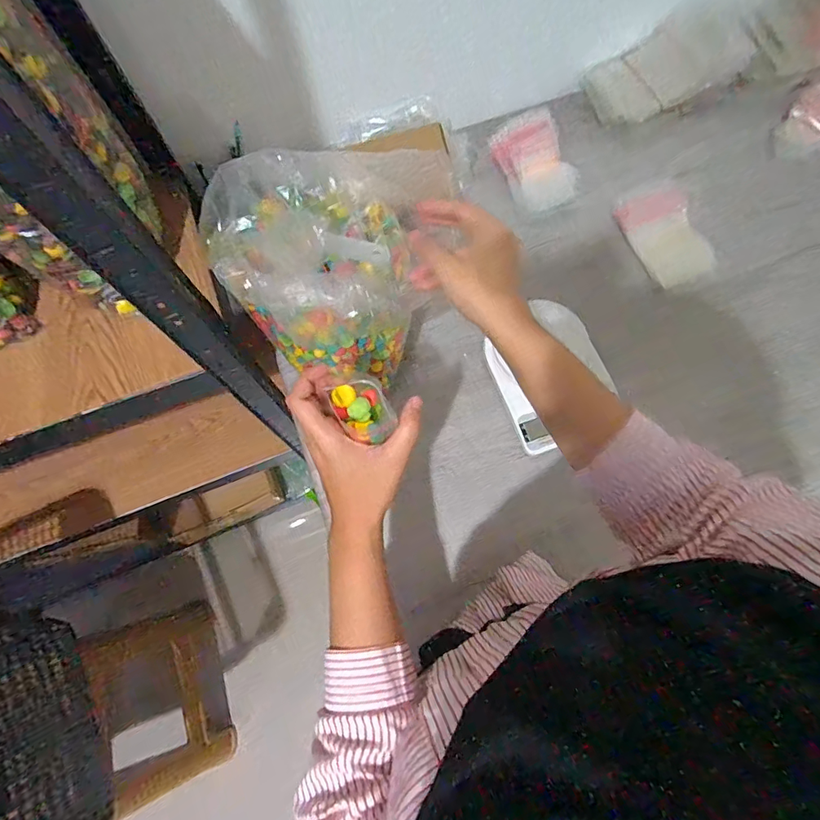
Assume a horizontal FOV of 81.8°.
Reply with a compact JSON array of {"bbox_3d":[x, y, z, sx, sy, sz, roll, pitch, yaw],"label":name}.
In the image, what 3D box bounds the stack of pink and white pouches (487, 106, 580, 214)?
[{"bbox_3d":[0.174,-0.345,0.664,0.088,0.020,0.129,-25,98,22],"label":"stack of pink and white pouches"}]

